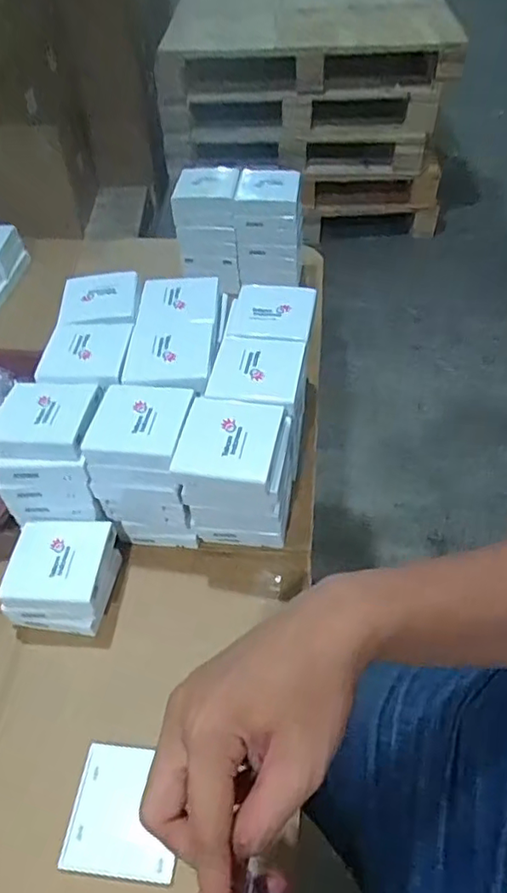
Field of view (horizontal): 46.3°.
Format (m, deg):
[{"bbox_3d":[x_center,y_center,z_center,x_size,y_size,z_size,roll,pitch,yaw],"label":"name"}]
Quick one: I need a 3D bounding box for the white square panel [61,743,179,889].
[{"bbox_3d":[-0.100,0.285,0.467,0.082,0.014,0.086,3,49,6],"label":"white square panel"}]

